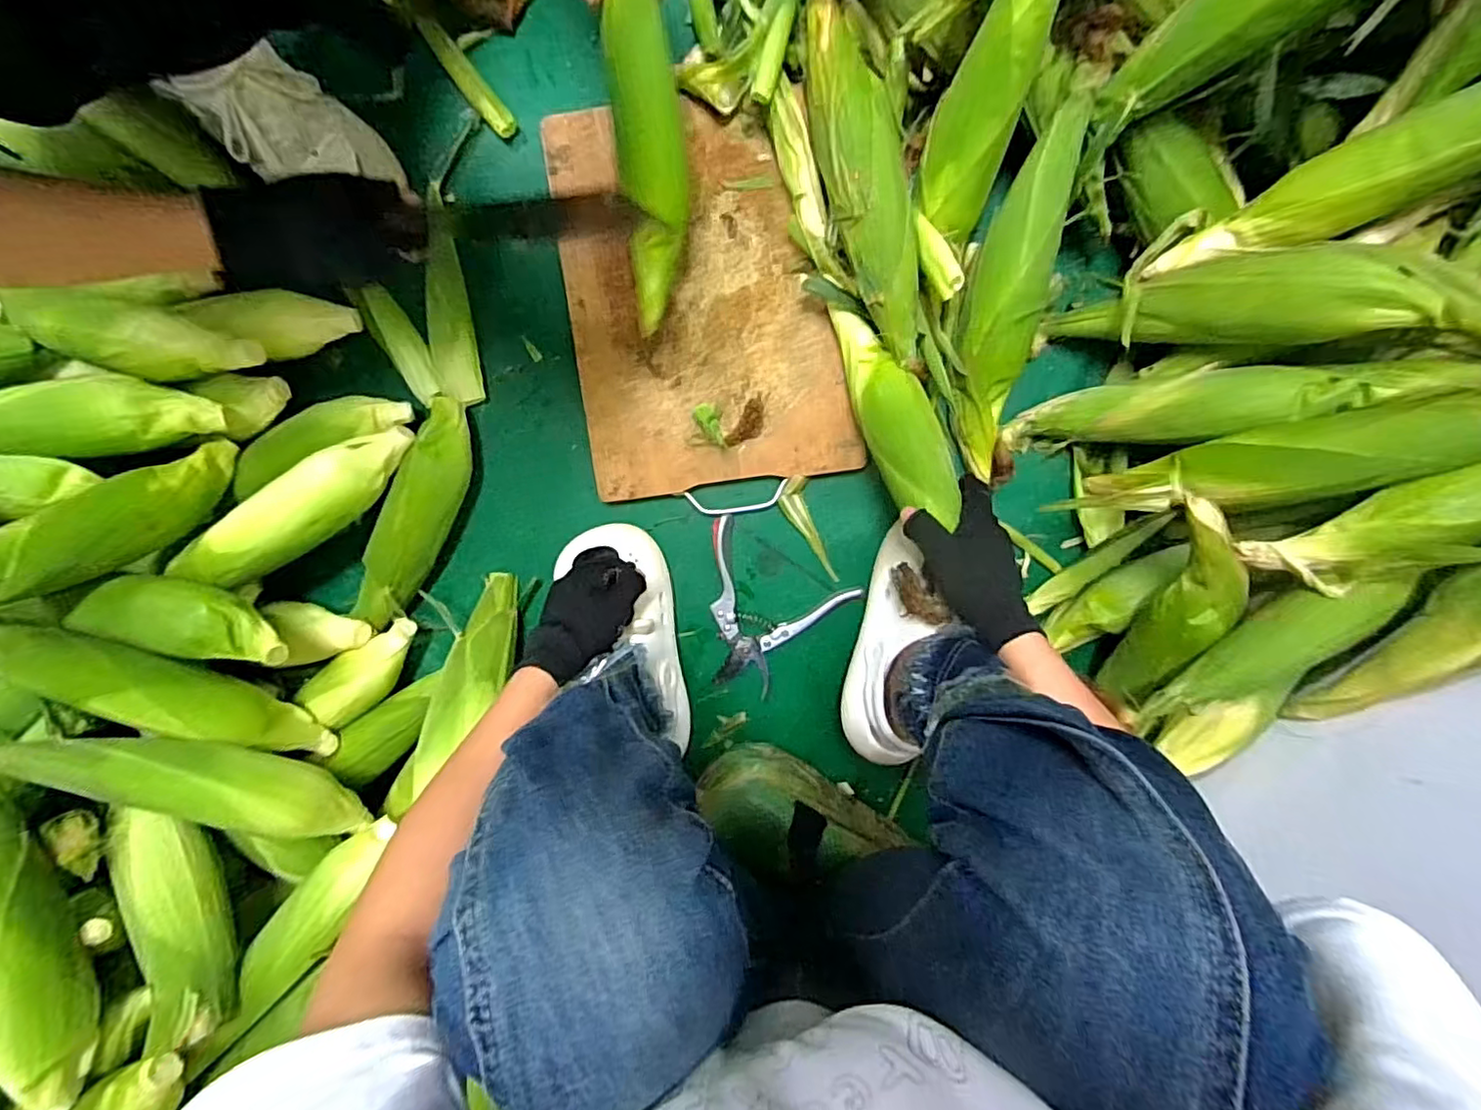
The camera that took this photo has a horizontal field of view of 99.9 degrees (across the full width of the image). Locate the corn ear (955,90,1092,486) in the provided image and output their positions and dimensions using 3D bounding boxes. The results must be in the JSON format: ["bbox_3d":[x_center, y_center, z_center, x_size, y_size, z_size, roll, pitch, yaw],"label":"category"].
[{"bbox_3d":[0.246,-0.231,0.577,0.071,0.046,0.312,6,113,1],"label":"corn ear"}]

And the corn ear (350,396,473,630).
[{"bbox_3d":[-0.326,-0.037,0.641,0.061,0.064,0.244,23,98,-1],"label":"corn ear"}]

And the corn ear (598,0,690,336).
[{"bbox_3d":[-0.076,-0.340,0.540,0.054,0.064,0.258,0,124,2],"label":"corn ear"}]

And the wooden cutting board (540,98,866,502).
[{"bbox_3d":[-0.038,-0.252,0.620,0.264,0.019,0.363,-7,97,3],"label":"wooden cutting board"}]

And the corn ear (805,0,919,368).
[{"bbox_3d":[0.109,-0.342,0.565,0.066,0.079,0.329,-15,97,4],"label":"corn ear"}]

